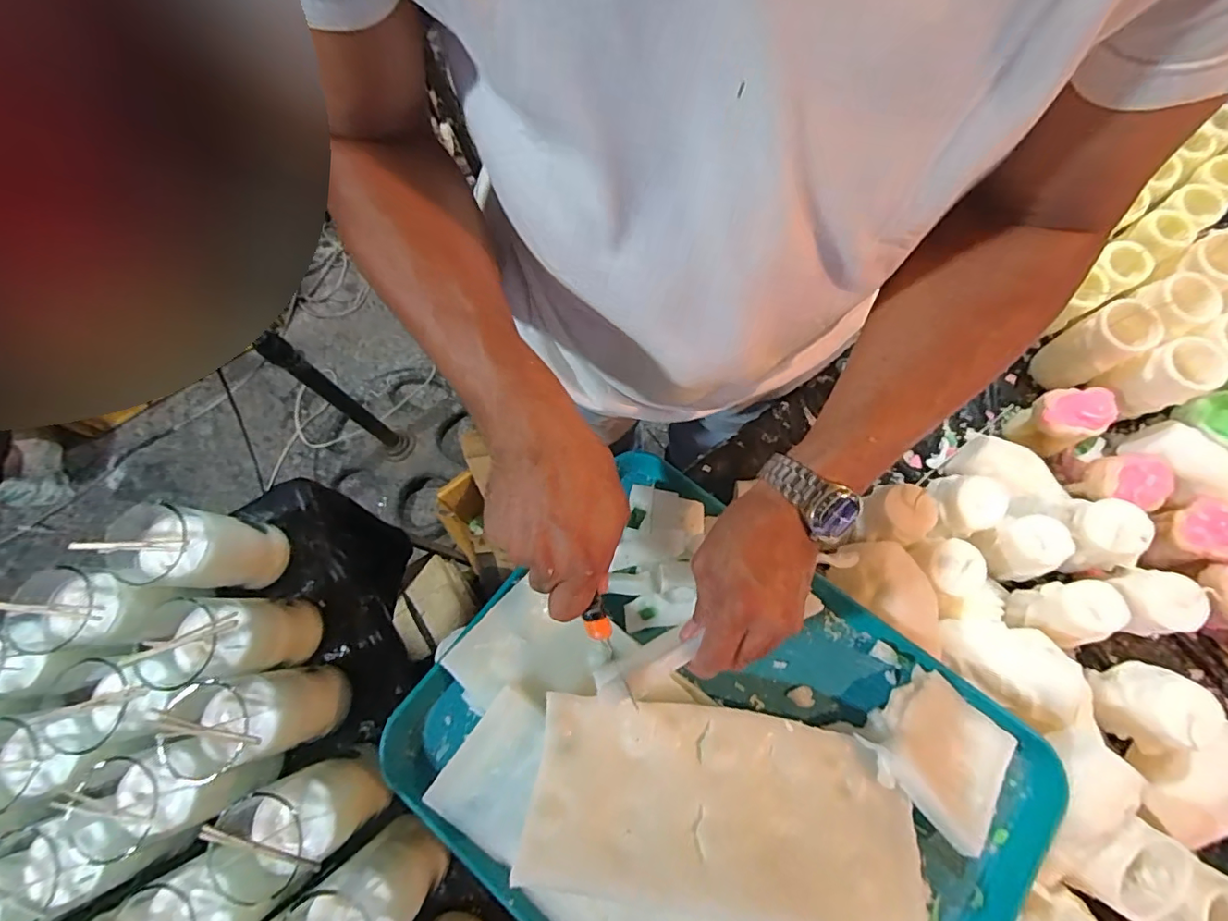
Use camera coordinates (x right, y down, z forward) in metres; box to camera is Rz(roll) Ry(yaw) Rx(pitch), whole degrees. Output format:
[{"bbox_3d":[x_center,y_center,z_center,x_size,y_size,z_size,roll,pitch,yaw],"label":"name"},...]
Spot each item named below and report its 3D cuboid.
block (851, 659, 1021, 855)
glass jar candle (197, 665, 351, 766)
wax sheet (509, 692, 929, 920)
[{"bbox_3d":[0.255,0.230,0.416,0.099,0.034,0.097,43,63,12],"label":"block"},{"bbox_3d":[-0.297,0.220,0.463,0.073,0.112,0.063,-11,72,-2],"label":"glass jar candle"},{"bbox_3d":[0.079,0.248,0.378,0.273,0.009,0.124,11,58,1],"label":"wax sheet"}]

